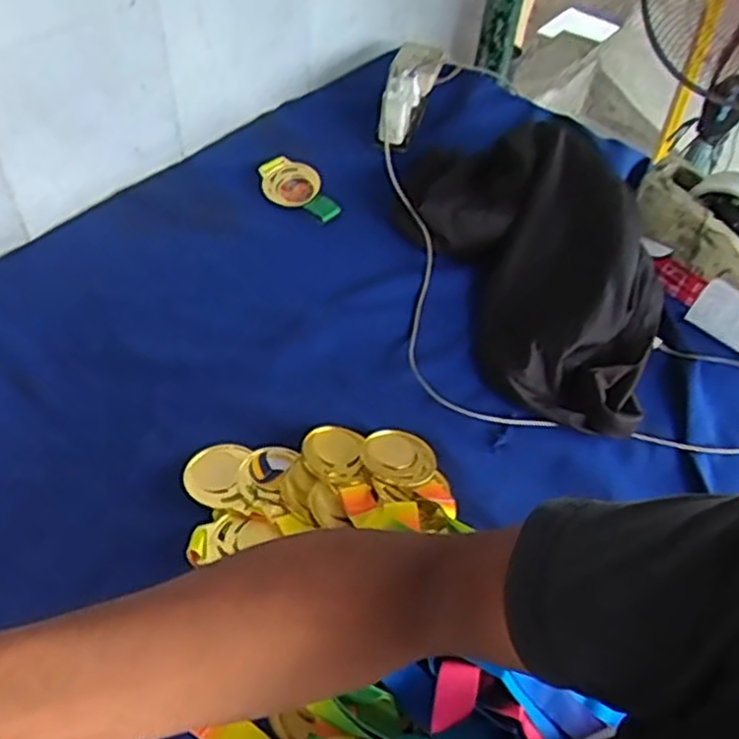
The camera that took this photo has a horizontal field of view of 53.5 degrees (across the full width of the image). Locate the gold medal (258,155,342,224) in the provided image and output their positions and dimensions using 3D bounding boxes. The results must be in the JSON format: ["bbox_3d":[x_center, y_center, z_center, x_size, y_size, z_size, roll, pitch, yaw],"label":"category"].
[{"bbox_3d":[-0.080,-0.199,0.814,0.056,0.007,0.116,-42,68,-1],"label":"gold medal"}]

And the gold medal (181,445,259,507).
[{"bbox_3d":[-0.123,0.086,0.596,0.054,0.004,0.057,-8,54,-10],"label":"gold medal"}]

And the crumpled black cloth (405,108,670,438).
[{"bbox_3d":[0.180,-0.105,0.711,0.198,0.104,0.344,-14,55,-15],"label":"crumpled black cloth"}]

